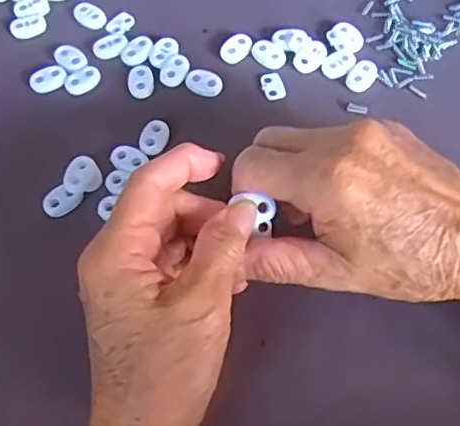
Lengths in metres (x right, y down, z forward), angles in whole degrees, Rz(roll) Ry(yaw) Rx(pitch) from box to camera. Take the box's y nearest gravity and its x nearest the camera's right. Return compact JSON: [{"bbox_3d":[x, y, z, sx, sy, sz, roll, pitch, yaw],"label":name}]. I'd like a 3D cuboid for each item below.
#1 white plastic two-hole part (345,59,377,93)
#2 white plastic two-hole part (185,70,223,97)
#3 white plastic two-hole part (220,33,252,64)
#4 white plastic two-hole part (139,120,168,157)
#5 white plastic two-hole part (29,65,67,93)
[{"bbox_3d":[0.081,-0.084,0.358,0.015,0.005,0.022,35,70,15],"label":"white plastic two-hole part"},{"bbox_3d":[-0.016,-0.079,0.357,0.023,0.005,0.015,13,66,6],"label":"white plastic two-hole part"},{"bbox_3d":[0.004,-0.103,0.369,0.022,0.004,0.017,-38,70,-15],"label":"white plastic two-hole part"},{"bbox_3d":[-0.044,-0.044,0.341,0.015,0.004,0.024,17,66,8],"label":"white plastic two-hole part"},{"bbox_3d":[-0.111,-0.082,0.360,0.022,0.005,0.014,-26,67,-11],"label":"white plastic two-hole part"}]

